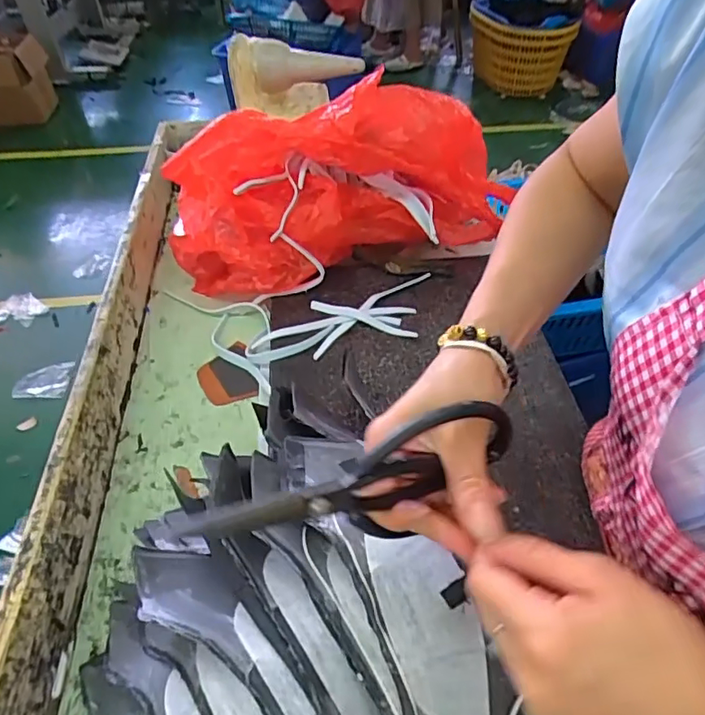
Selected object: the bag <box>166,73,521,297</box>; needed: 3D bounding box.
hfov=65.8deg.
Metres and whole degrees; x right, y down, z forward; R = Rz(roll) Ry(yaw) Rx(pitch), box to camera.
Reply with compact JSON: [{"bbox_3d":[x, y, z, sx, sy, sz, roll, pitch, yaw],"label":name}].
[{"bbox_3d":[-0.017,-0.210,0.714,0.425,0.215,0.143,-8,48,-6],"label":"bag"}]

